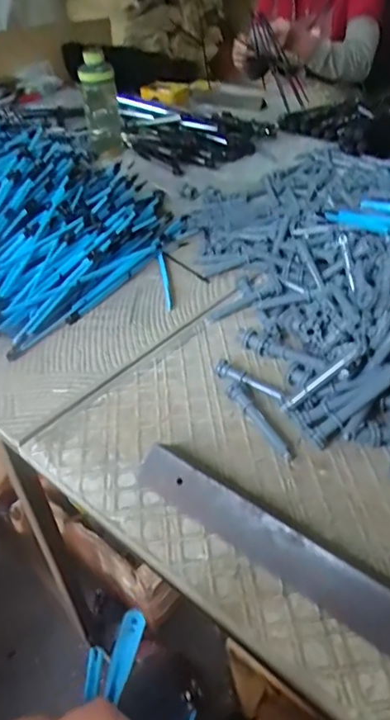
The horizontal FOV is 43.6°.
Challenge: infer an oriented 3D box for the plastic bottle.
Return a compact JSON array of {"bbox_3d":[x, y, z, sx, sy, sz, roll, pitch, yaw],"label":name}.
[{"bbox_3d":[-0.195,-0.529,1.011,0.070,0.184,0.073,-4,63,-1],"label":"plastic bottle"}]

